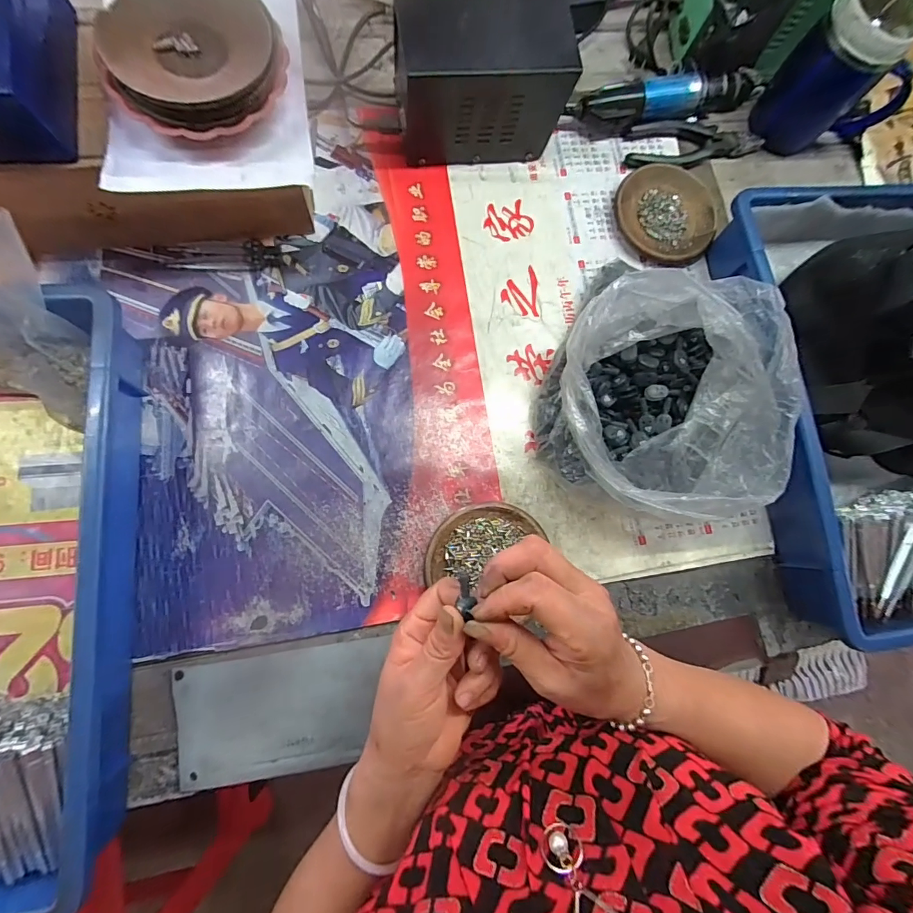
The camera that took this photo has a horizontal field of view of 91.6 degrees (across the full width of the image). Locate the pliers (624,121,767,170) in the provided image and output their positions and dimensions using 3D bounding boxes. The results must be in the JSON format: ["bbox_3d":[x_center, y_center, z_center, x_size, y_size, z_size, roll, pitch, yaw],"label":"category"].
[{"bbox_3d":[0.269,-0.365,0.512,0.162,0.011,0.054,-11,82,-7],"label":"pliers"}]

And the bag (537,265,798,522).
[{"bbox_3d":[0.189,-0.053,0.402,0.207,0.122,0.201,23,78,-2],"label":"bag"}]

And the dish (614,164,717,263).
[{"bbox_3d":[0.232,-0.269,0.493,0.109,0.015,0.108,1,81,-5],"label":"dish"}]

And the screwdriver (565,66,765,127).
[{"bbox_3d":[0.238,-0.406,0.504,0.238,0.039,0.046,-16,82,-9],"label":"screwdriver"}]

